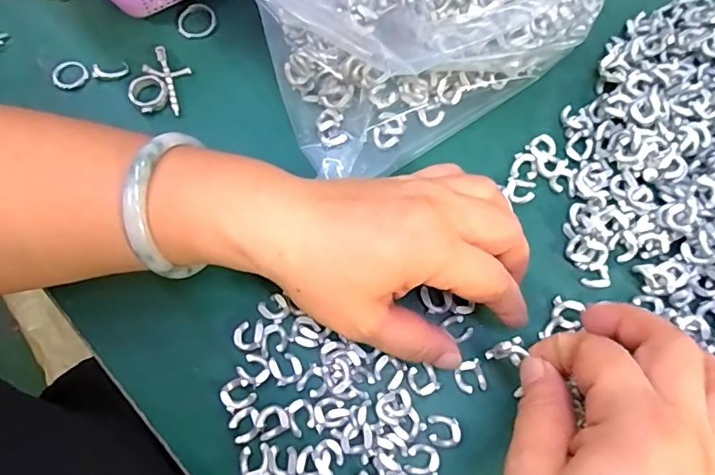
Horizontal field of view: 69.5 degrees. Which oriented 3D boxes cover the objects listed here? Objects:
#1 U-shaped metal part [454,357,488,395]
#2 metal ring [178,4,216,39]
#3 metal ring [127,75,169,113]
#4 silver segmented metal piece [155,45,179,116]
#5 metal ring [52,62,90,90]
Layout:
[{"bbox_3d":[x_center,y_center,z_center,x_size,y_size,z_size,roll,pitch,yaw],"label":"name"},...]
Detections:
[{"bbox_3d":[0.056,0.070,0.256,0.014,0.004,0.015,-21,72,-6],"label":"U-shaped metal part"},{"bbox_3d":[-0.102,-0.137,0.327,0.023,0.005,0.022,0,72,1],"label":"metal ring"},{"bbox_3d":[-0.124,-0.086,0.305,0.021,0.007,0.023,0,72,1],"label":"metal ring"},{"bbox_3d":[-0.115,-0.096,0.310,0.006,0.006,0.045,-16,72,-4],"label":"silver segmented metal piece"},{"bbox_3d":[-0.175,-0.099,0.312,0.020,0.004,0.019,-35,74,-10],"label":"metal ring"}]

